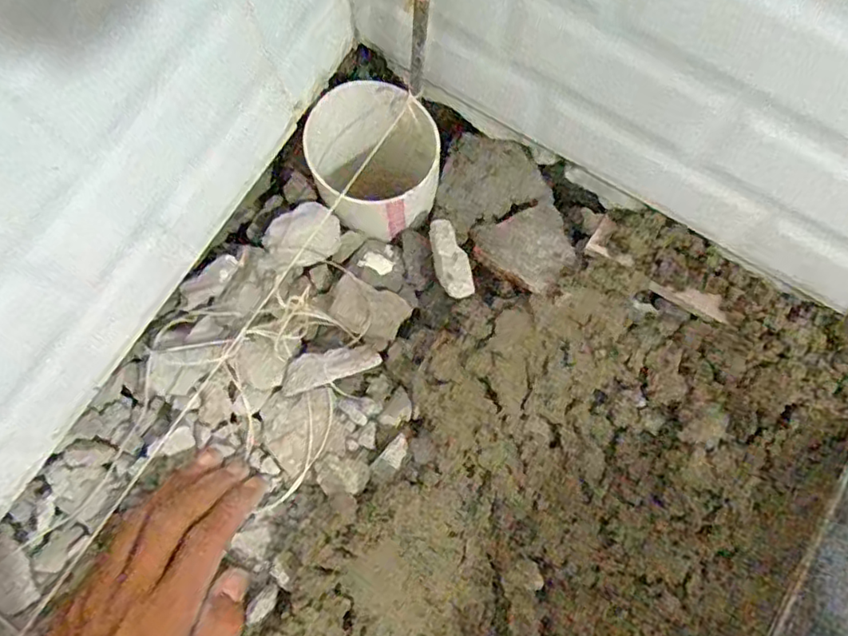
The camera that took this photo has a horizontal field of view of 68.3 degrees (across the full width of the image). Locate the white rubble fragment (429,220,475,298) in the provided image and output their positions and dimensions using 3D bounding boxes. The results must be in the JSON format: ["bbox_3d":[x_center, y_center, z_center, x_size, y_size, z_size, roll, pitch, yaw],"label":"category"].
[{"bbox_3d":[0.018,-0.038,0.422,0.022,0.028,0.057,-10,78,-1],"label":"white rubble fragment"}]

